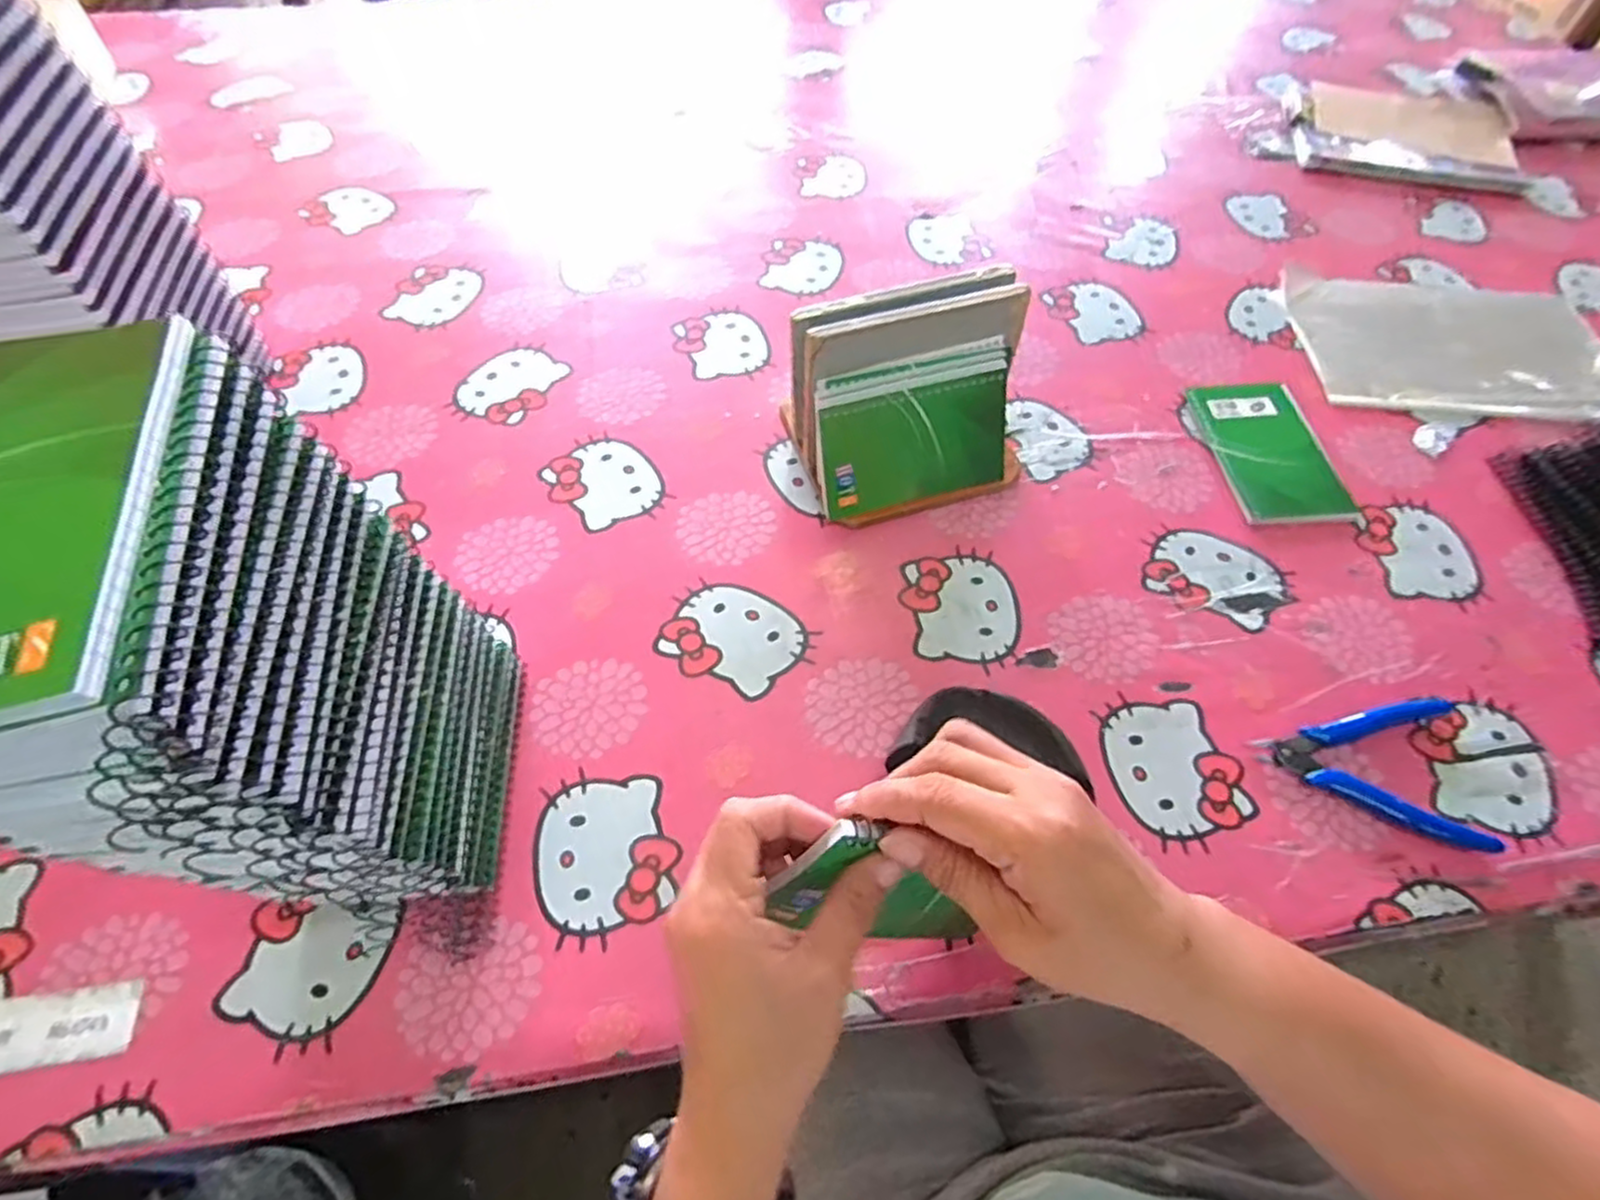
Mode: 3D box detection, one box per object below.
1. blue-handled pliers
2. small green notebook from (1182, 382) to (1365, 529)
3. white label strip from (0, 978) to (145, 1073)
[{"bbox_3d":[0.323,0.089,0.420,0.113,0.012,0.087,10,59,6],"label":"blue-handled pliers"},{"bbox_3d":[0.349,-0.110,0.543,0.083,0.009,0.127,-4,58,-3],"label":"small green notebook"},{"bbox_3d":[-0.369,0.204,0.345,0.105,0.005,0.032,-7,58,-5],"label":"white label strip"}]

